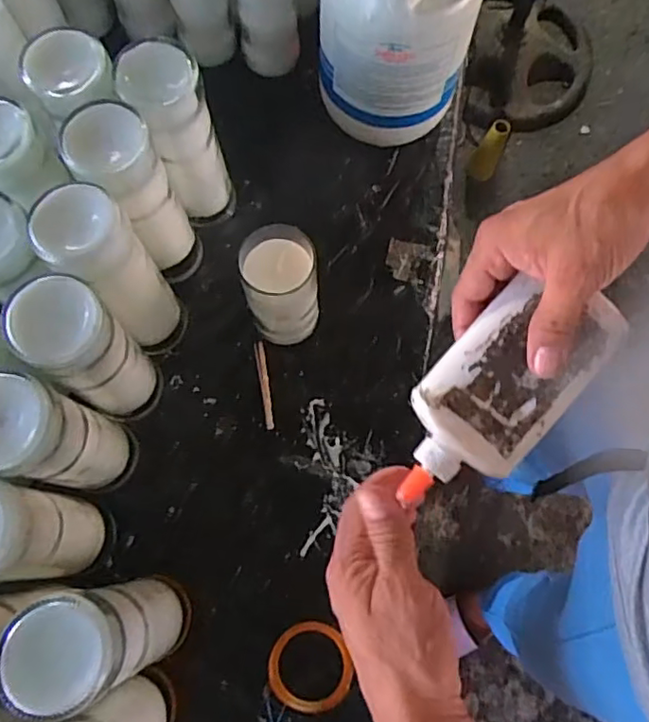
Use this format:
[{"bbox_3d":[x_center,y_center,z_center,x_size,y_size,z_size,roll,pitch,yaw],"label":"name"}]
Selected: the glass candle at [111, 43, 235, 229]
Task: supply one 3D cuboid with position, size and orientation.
[{"bbox_3d":[-0.133,-0.203,0.559,0.067,0.198,0.064,-15,74,-6],"label":"glass candle"}]

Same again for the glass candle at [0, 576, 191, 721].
[{"bbox_3d":[-0.158,0.203,0.438,0.069,0.205,0.065,0,73,-1],"label":"glass candle"}]

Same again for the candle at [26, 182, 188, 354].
[{"bbox_3d":[-0.180,-0.070,0.518,0.066,0.200,0.067,0,73,-1],"label":"candle"}]

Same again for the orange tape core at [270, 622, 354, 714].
[{"bbox_3d":[-0.014,0.271,0.516,0.071,0.006,0.071,0,73,-1],"label":"orange tape core"}]

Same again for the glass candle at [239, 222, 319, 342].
[{"bbox_3d":[-0.040,-0.068,0.555,0.065,0.122,0.072,-3,73,-2],"label":"glass candle"}]

